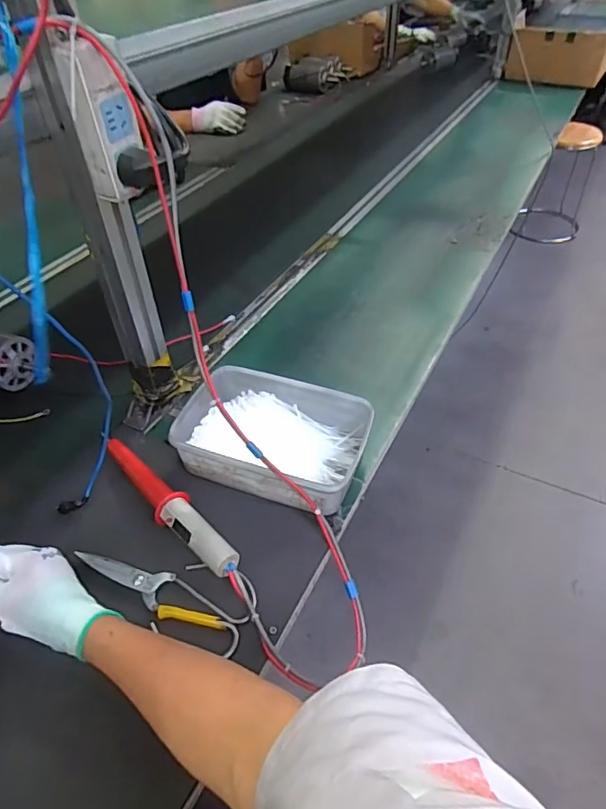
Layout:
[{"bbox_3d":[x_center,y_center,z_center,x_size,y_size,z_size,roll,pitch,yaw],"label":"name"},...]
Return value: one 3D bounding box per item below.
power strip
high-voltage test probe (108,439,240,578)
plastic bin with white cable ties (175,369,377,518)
[{"bbox_3d":[-0.179,-0.256,0.467,0.027,0.128,0.054,30,50,26],"label":"power strip"},{"bbox_3d":[-0.162,0.112,0.601,0.041,0.040,0.254,-32,52,-30],"label":"high-voltage test probe"},{"bbox_3d":[-0.036,0.043,0.645,0.225,0.065,0.154,16,46,16],"label":"plastic bin with white cable ties"}]

